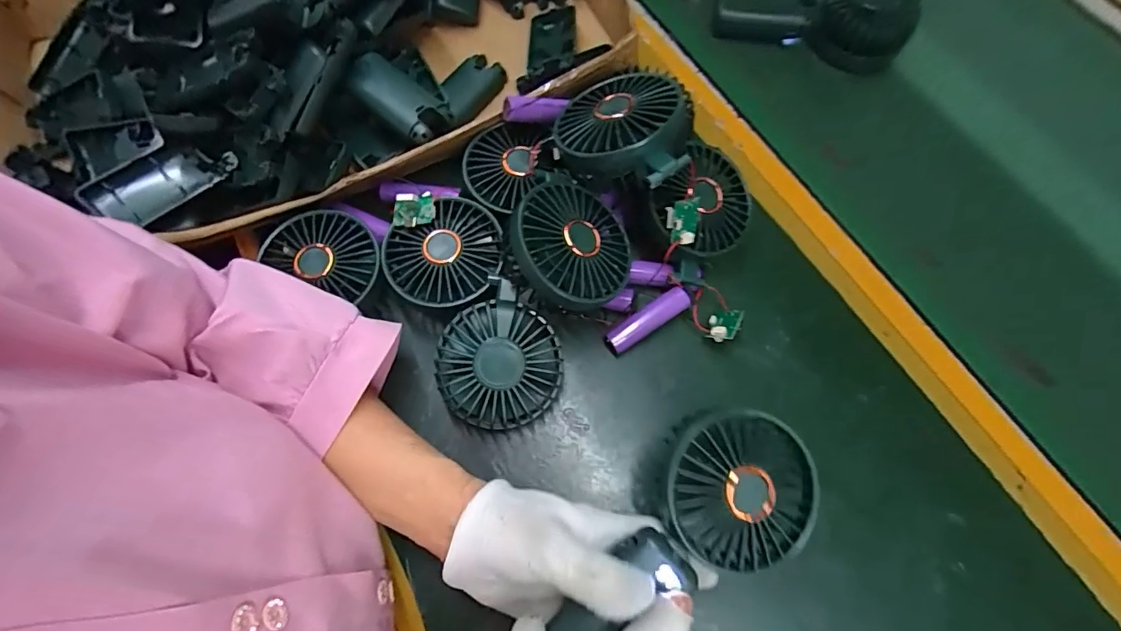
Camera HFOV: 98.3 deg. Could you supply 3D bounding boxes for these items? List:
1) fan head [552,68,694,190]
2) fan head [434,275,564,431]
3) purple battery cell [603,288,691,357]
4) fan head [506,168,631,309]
[{"bbox_3d":[0.045,-0.127,0.333,0.099,0.039,0.099,24,73,30],"label":"fan head"},{"bbox_3d":[-0.041,0.033,0.333,0.082,0.056,0.085,0,69,0],"label":"fan head"},{"bbox_3d":[0.064,0.004,0.362,0.069,0.022,0.018,-31,72,-11],"label":"purple battery cell"},{"bbox_3d":[0.004,-0.046,0.326,0.088,0.031,0.083,51,55,-5],"label":"fan head"}]

